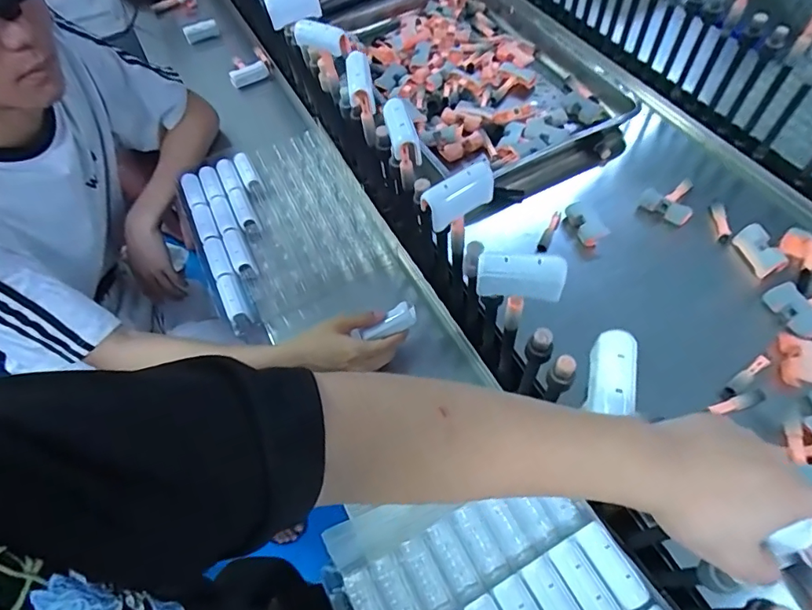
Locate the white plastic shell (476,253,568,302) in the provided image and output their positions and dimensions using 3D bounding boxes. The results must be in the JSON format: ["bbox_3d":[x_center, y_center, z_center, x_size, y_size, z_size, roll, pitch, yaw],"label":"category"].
[{"bbox_3d":[0.104,-0.027,0.439,0.077,0.045,0.019,1,26,1],"label":"white plastic shell"}]

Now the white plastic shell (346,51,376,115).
[{"bbox_3d":[-0.059,-0.280,0.608,0.030,0.032,0.088,-9,59,-2],"label":"white plastic shell"}]

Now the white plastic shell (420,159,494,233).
[{"bbox_3d":[0.055,-0.113,0.498,0.073,0.049,0.022,-31,62,-14],"label":"white plastic shell"}]

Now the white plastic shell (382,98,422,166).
[{"bbox_3d":[-0.005,-0.193,0.539,0.031,0.027,0.077,-21,87,-9],"label":"white plastic shell"}]

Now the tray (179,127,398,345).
[{"bbox_3d":[-0.195,-0.138,0.796,0.273,0.037,0.351,-25,61,-11],"label":"tray"}]

